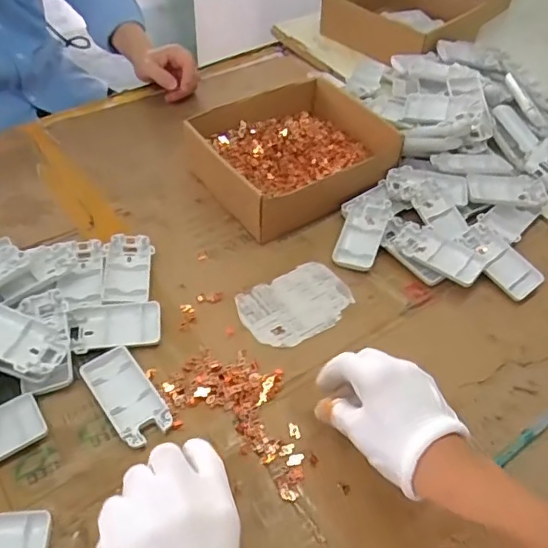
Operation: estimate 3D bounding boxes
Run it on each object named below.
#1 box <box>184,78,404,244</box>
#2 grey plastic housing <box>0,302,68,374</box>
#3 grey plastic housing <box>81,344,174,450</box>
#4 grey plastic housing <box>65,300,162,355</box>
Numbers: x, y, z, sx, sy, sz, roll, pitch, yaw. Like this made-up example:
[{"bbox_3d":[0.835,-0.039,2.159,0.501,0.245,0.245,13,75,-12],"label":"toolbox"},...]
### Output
[{"bbox_3d":[0.019,-0.152,0.697,0.211,0.072,0.191,-25,58,-21],"label":"box"},{"bbox_3d":[-0.230,0.054,0.487,0.094,0.010,0.052,27,45,-4],"label":"grey plastic housing"},{"bbox_3d":[-0.129,0.107,0.490,0.046,0.014,0.092,-30,60,-24],"label":"grey plastic housing"},{"bbox_3d":[-0.153,0.050,0.535,0.086,0.012,0.051,-6,53,-9],"label":"grey plastic housing"}]

